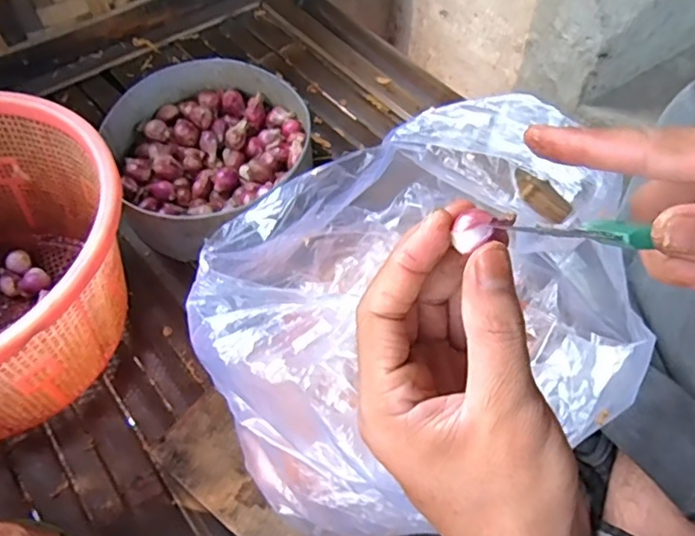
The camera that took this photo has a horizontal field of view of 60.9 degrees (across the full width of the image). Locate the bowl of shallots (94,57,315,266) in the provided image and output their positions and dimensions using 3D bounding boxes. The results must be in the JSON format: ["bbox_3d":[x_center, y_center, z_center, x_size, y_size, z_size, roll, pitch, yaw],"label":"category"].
[{"bbox_3d":[-0.139,-0.111,0.577,0.187,0.069,0.194,1,57,-1],"label":"bowl of shallots"}]

